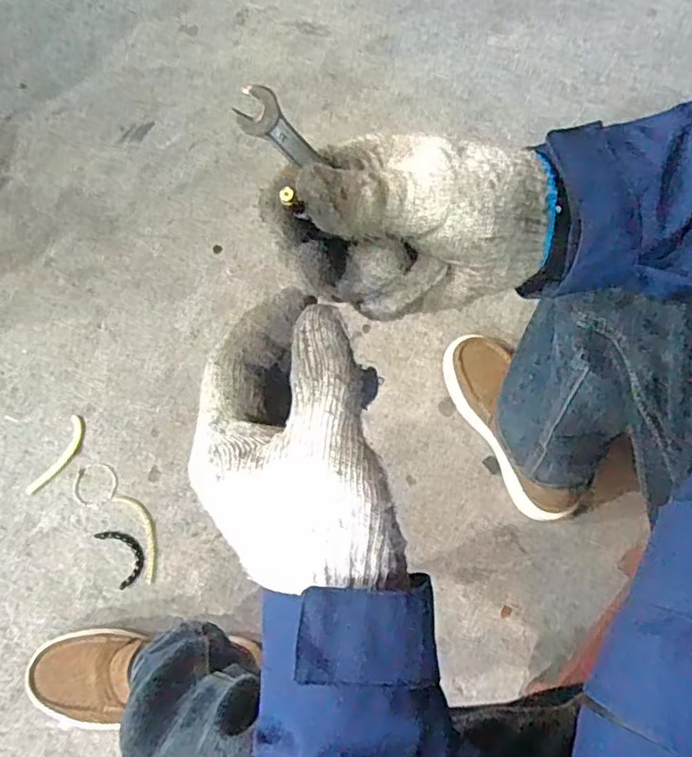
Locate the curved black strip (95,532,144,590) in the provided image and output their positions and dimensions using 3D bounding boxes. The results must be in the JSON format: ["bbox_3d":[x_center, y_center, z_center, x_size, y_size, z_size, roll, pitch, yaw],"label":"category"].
[{"bbox_3d":[-0.293,0.231,0.812,0.044,0.007,0.081,-31,74,-9],"label":"curved black strip"}]

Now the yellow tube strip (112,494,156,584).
[{"bbox_3d":[-0.271,0.206,0.821,0.036,0.009,0.126,-28,74,-8],"label":"yellow tube strip"}]

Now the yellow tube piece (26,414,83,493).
[{"bbox_3d":[-0.401,0.109,0.861,0.032,0.008,0.119,22,74,8],"label":"yellow tube piece"}]

